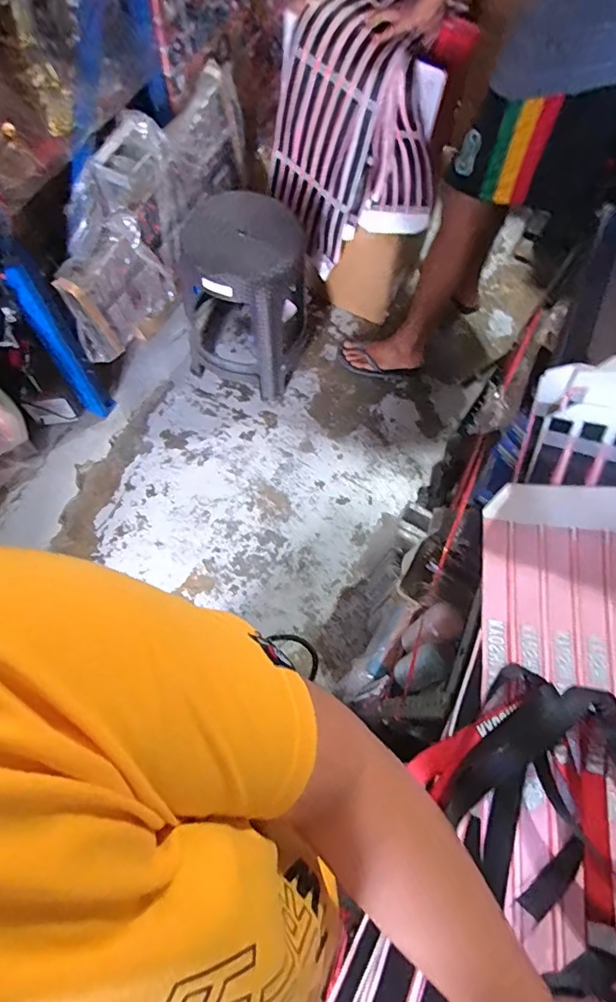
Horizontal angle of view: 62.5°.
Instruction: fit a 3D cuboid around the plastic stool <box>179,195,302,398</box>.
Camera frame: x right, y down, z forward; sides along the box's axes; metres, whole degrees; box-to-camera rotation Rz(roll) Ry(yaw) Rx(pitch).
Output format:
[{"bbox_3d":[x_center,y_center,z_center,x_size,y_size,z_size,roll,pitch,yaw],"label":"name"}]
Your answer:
[{"bbox_3d":[-0.185,-0.562,1.443,0.352,0.448,0.363,-1,67,-3],"label":"plastic stool"}]

